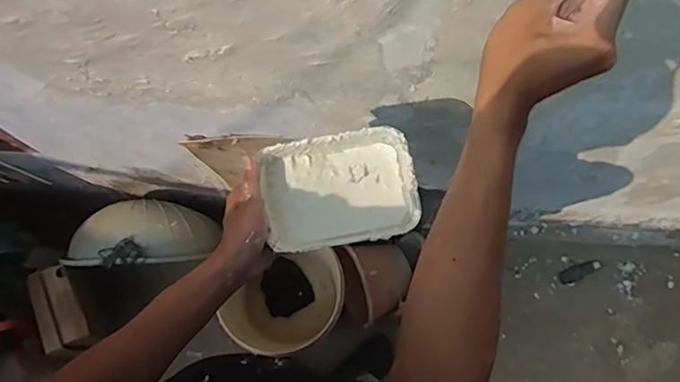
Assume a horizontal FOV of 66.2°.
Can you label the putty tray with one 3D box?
[{"bbox_3d":[0.000,0.002,0.591,0.166,0.042,0.120,-10,74,-2],"label":"putty tray"}]

